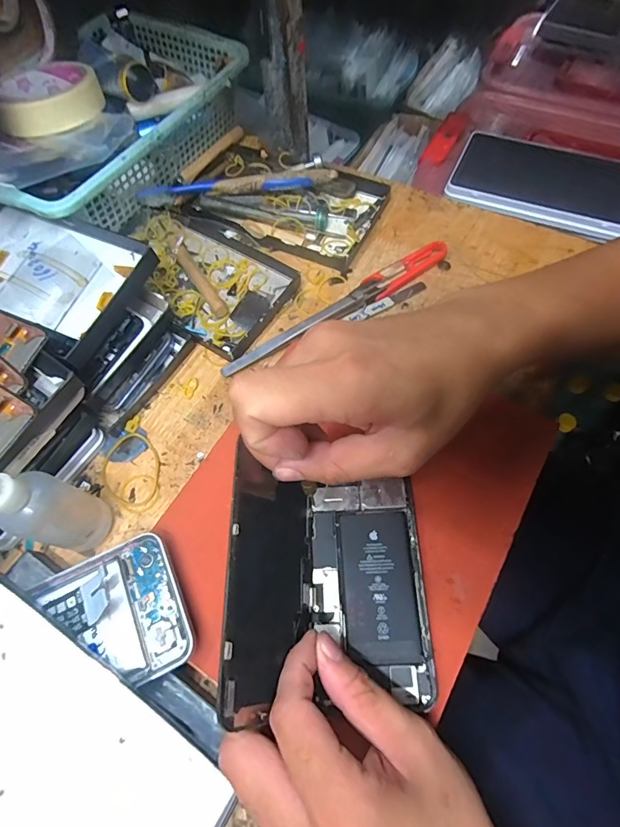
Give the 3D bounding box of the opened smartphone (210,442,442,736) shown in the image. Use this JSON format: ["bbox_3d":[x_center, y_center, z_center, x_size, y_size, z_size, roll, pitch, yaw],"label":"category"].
[{"bbox_3d":[0.013,0.090,0.235,0.106,0.059,0.122,-2,64,2],"label":"opened smartphone"}]

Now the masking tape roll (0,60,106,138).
[{"bbox_3d":[-0.229,-0.282,0.373,0.083,0.019,0.093,-20,65,-7],"label":"masking tape roll"}]

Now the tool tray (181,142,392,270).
[{"bbox_3d":[-0.025,-0.208,0.407,0.175,0.030,0.109,23,67,13],"label":"tool tray"}]

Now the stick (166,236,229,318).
[{"bbox_3d":[-0.101,-0.124,0.375,0.014,0.012,0.103,-31,67,-12],"label":"stick"}]

